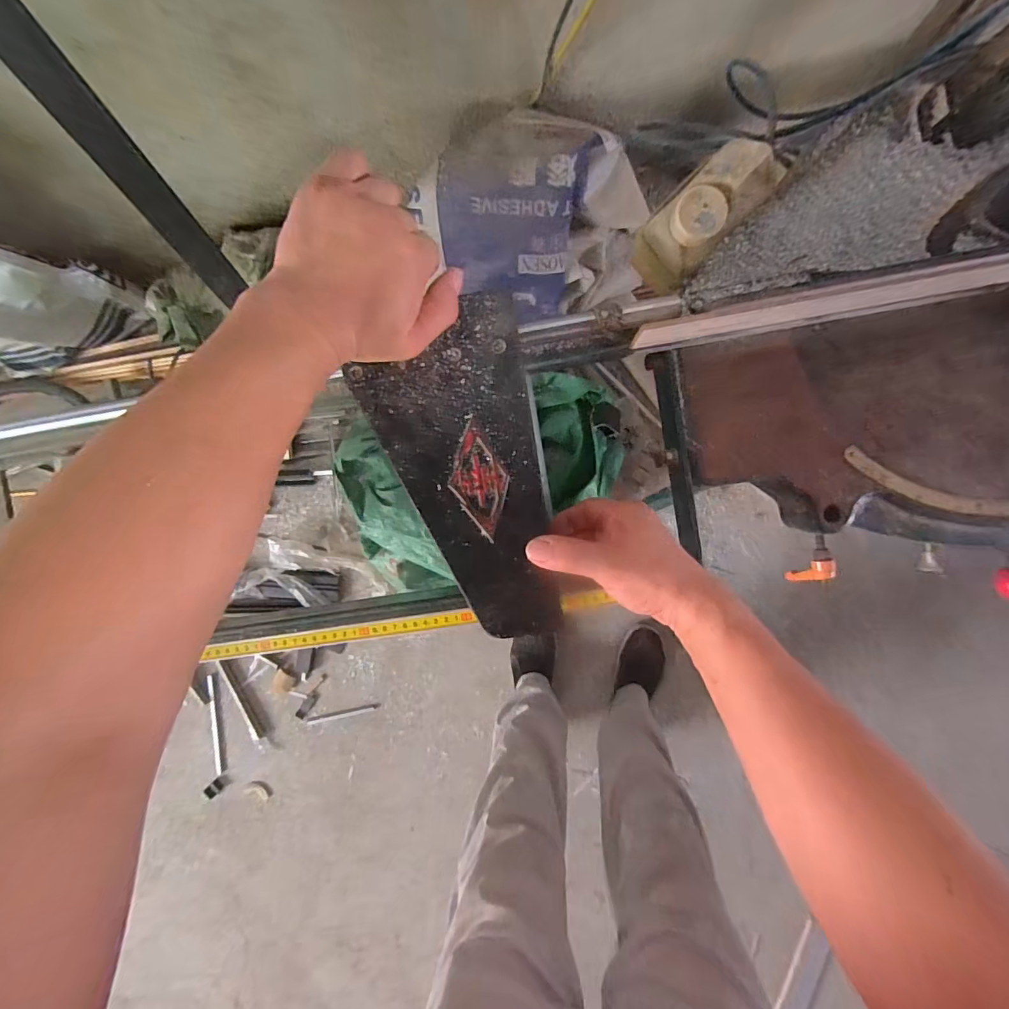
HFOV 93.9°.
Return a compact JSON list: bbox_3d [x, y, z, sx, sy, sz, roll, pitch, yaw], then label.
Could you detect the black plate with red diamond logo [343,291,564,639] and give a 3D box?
[{"bbox_3d":[-0.030,-0.021,0.370,0.129,0.006,0.255,-14,91,5],"label":"black plate with red diamond logo"}]

